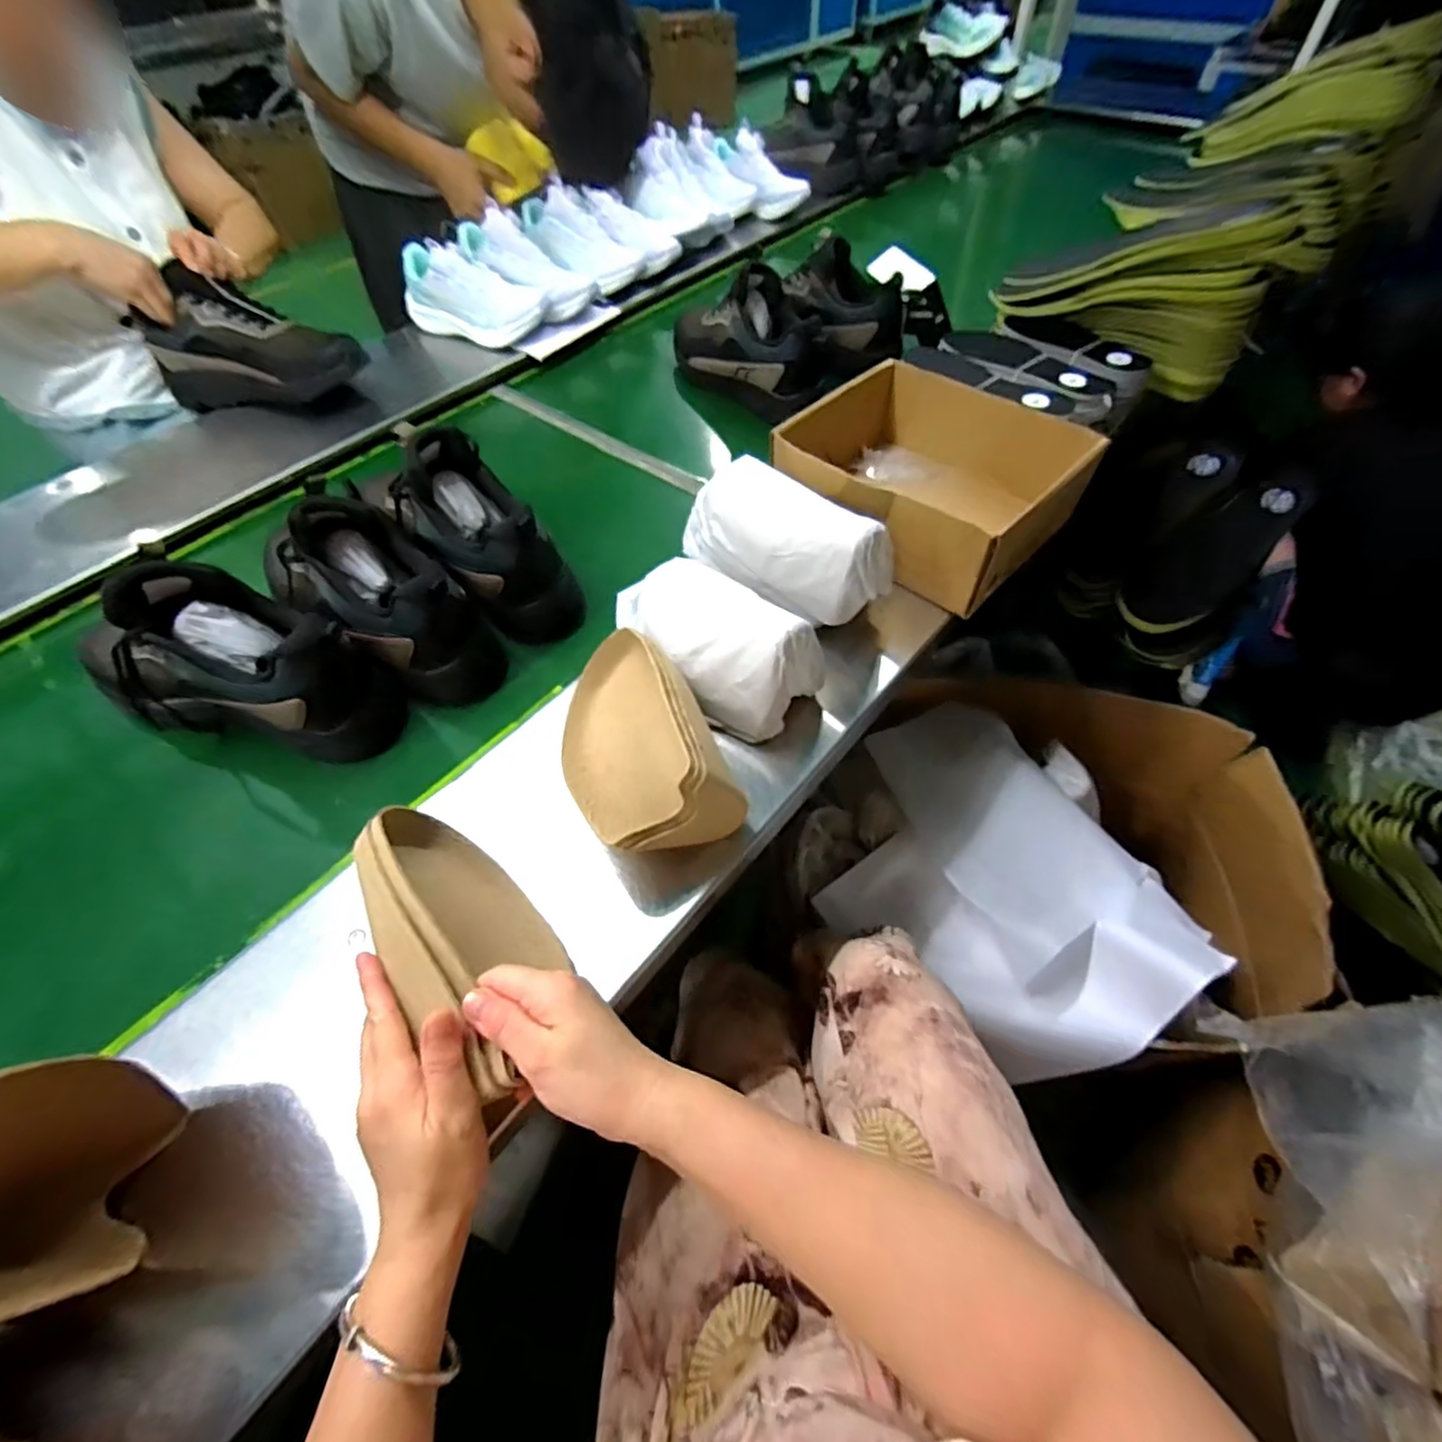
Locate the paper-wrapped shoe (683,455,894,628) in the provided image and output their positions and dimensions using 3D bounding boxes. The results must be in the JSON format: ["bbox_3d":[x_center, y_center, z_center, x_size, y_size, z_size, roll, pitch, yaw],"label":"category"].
[{"bbox_3d":[0.059,-0.176,0.601,0.088,0.093,0.214,-39,61,-22],"label":"paper-wrapped shoe"}]

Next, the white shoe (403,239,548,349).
[{"bbox_3d":[-0.389,-0.665,0.983,0.228,0.103,0.089,23,58,18],"label":"white shoe"}]

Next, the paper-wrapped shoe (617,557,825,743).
[{"bbox_3d":[-0.010,-0.082,0.561,0.206,0.079,0.101,37,64,25],"label":"paper-wrapped shoe"}]

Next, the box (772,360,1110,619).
[{"bbox_3d":[0.229,-0.265,0.688,0.269,0.100,0.256,37,64,25],"label":"box"}]

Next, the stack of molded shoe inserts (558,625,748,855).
[{"bbox_3d":[-0.073,0.008,0.500,0.113,0.084,0.195,-27,57,-15],"label":"stack of molded shoe inserts"}]

